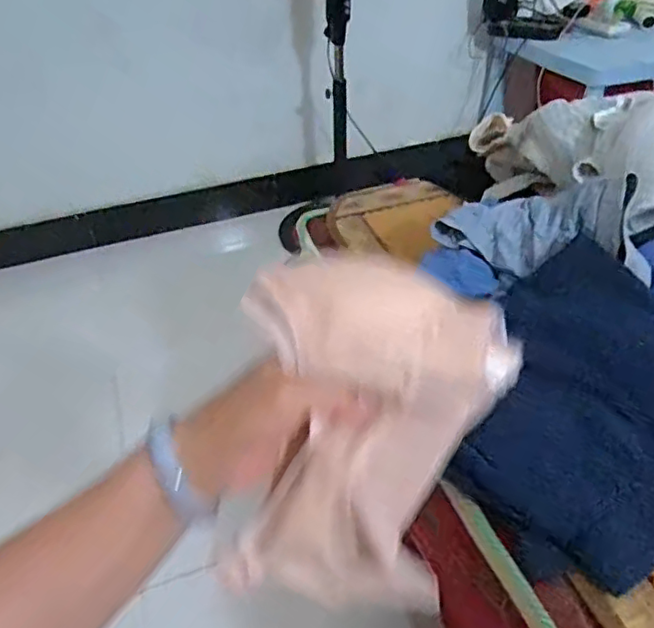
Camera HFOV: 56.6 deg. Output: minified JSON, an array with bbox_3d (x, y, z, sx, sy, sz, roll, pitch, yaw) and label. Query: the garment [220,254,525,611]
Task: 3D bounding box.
[{"bbox_3d":[0.011,0.074,0.362,0.153,0.208,0.041,18,3,5],"label":"garment"}]

